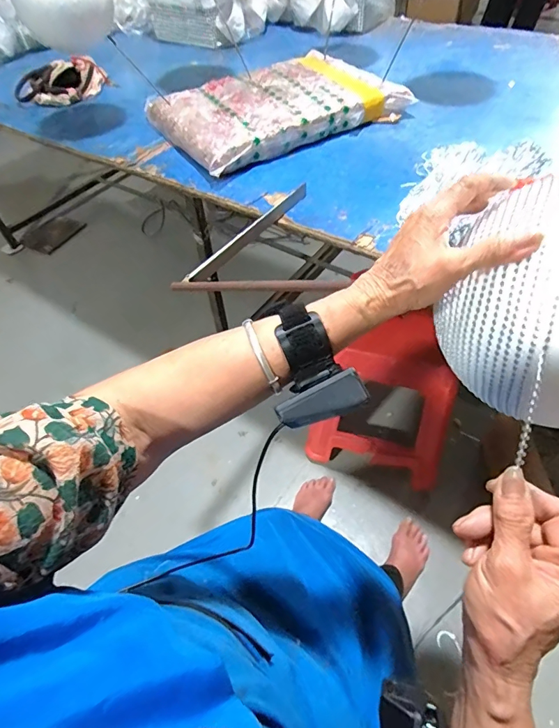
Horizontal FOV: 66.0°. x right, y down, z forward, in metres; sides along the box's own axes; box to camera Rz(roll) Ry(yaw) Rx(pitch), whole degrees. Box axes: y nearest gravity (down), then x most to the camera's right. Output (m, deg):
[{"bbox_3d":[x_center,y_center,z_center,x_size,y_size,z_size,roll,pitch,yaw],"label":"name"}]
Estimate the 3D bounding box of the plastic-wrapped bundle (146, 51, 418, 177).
[{"bbox_3d":[-0.014,-0.624,1.042,0.527,0.065,0.399,-28,55,-17],"label":"plastic-wrapped bundle"}]

